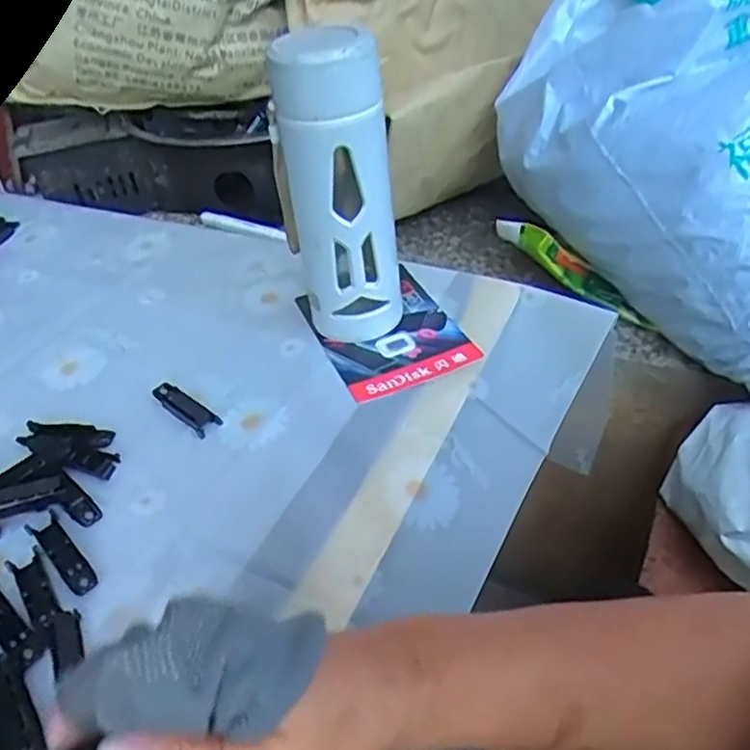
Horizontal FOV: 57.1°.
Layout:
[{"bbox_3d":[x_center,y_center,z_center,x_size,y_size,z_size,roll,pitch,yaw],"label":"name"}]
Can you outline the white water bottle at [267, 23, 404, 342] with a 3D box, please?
[{"bbox_3d":[-0.025,-0.122,0.484,0.069,0.211,0.055,15,46,23],"label":"white water bottle"}]

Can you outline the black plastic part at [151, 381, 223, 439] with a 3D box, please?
[{"bbox_3d":[-0.137,0.021,0.492,0.064,0.008,0.019,29,53,34],"label":"black plastic part"}]

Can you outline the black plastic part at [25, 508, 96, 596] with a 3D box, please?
[{"bbox_3d":[-0.183,0.104,0.402,0.016,0.005,0.064,-34,48,-27],"label":"black plastic part"}]

